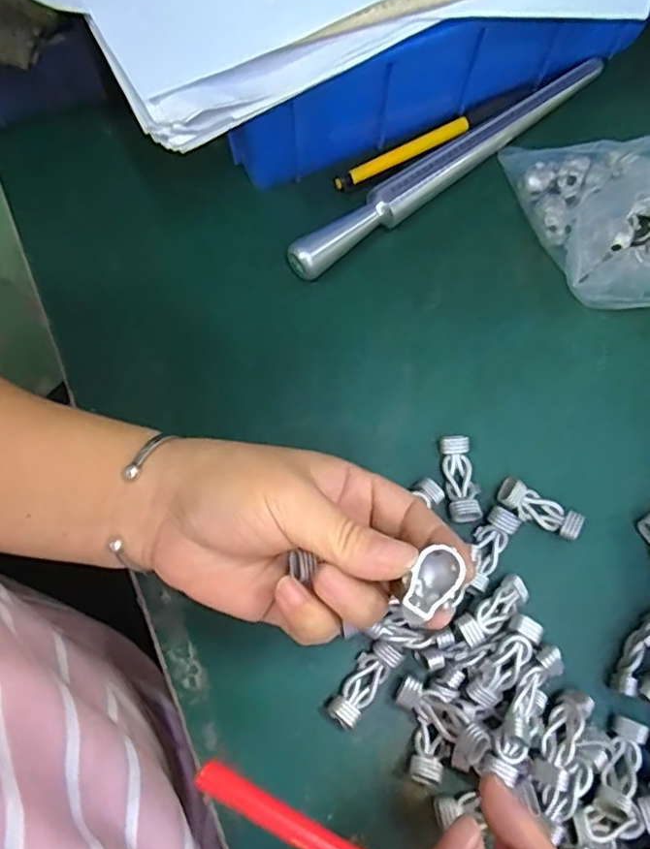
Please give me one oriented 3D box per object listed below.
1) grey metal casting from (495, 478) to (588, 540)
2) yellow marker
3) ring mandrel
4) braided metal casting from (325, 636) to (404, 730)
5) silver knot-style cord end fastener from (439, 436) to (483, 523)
[{"bbox_3d":[0.112,0.044,0.312,0.045,0.010,0.016,26,76,5],"label":"grey metal casting"},{"bbox_3d":[0.067,-0.173,0.364,0.133,0.010,0.013,-27,78,-8],"label":"yellow marker"},{"bbox_3d":[0.075,-0.157,0.359,0.233,0.022,0.020,-38,80,-10],"label":"ring mandrel"},{"bbox_3d":[0.019,0.124,0.290,0.016,0.009,0.044,36,78,7],"label":"braided metal casting"},{"bbox_3d":[0.071,0.029,0.315,0.017,0.010,0.044,-3,76,-2],"label":"silver knot-style cord end fastener"}]

